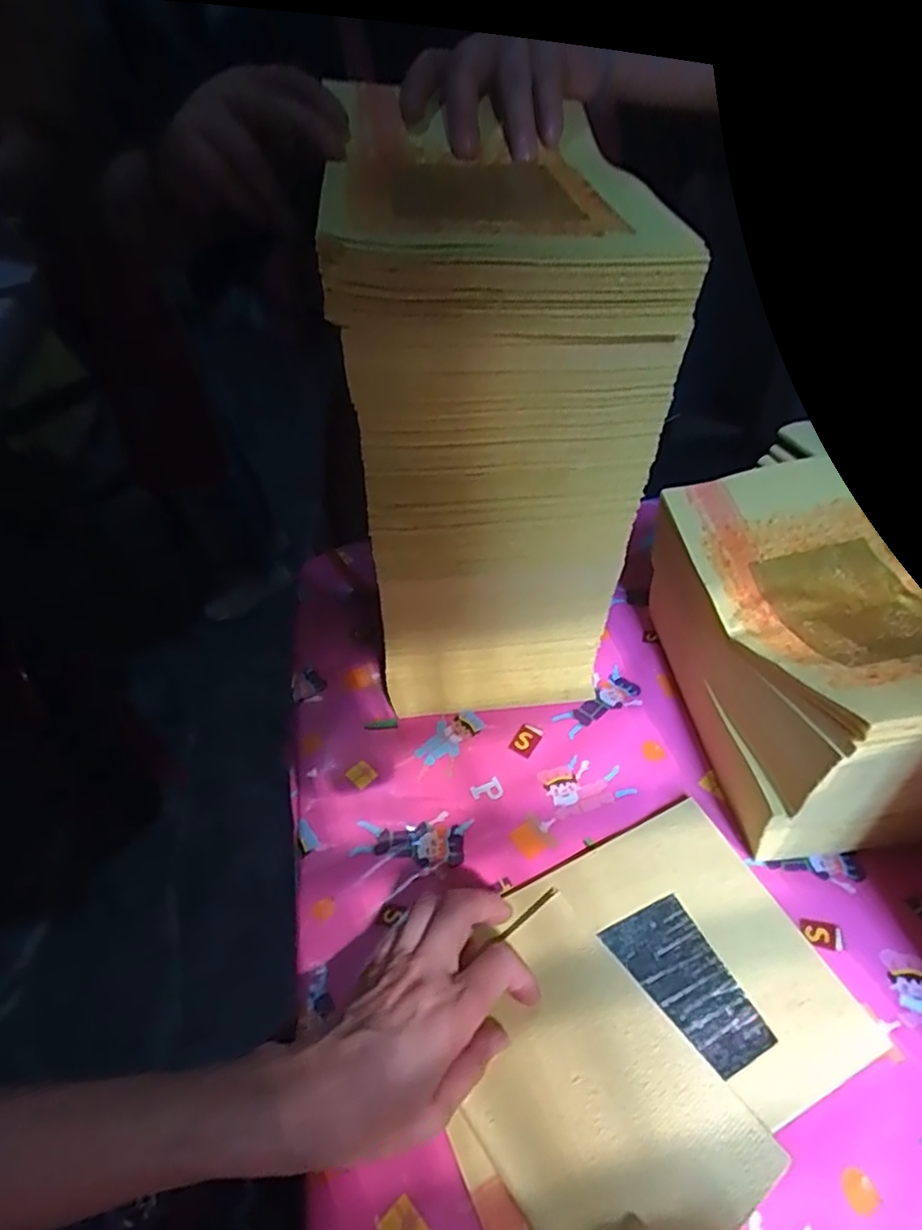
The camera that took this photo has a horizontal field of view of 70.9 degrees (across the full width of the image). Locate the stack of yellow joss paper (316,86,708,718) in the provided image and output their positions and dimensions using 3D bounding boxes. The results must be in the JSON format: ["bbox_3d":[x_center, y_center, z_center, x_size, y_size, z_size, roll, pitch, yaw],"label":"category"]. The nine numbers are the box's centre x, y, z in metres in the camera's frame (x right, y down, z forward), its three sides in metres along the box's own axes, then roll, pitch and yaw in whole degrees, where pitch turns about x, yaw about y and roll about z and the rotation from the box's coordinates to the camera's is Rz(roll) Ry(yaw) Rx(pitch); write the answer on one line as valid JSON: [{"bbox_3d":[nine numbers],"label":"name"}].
[{"bbox_3d":[0.016,-0.095,0.426,0.163,0.336,0.185,-6,45,-3],"label":"stack of yellow joss paper"}]

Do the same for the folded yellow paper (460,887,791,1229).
[{"bbox_3d":[0.064,0.241,0.334,0.113,0.006,0.163,-29,49,-23],"label":"folded yellow paper"}]

